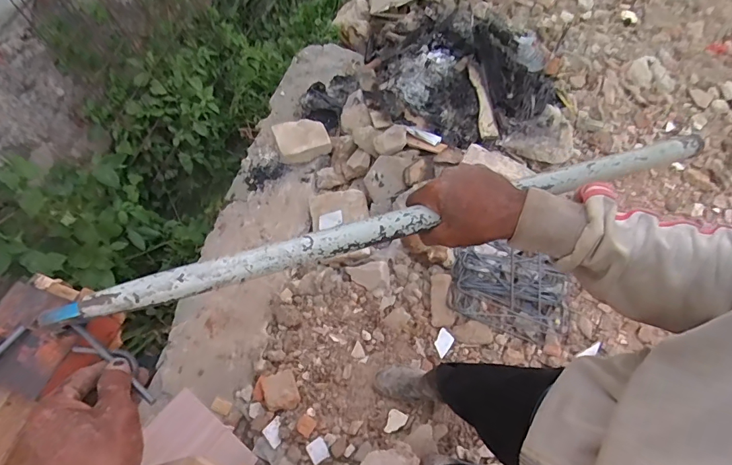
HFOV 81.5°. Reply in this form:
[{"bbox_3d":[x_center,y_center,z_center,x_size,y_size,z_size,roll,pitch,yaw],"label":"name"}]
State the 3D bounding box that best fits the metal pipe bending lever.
[{"bbox_3d":[0.068,-0.017,0.456,0.727,0.022,0.027,-15,63,-14],"label":"metal pipe bending lever"}]

